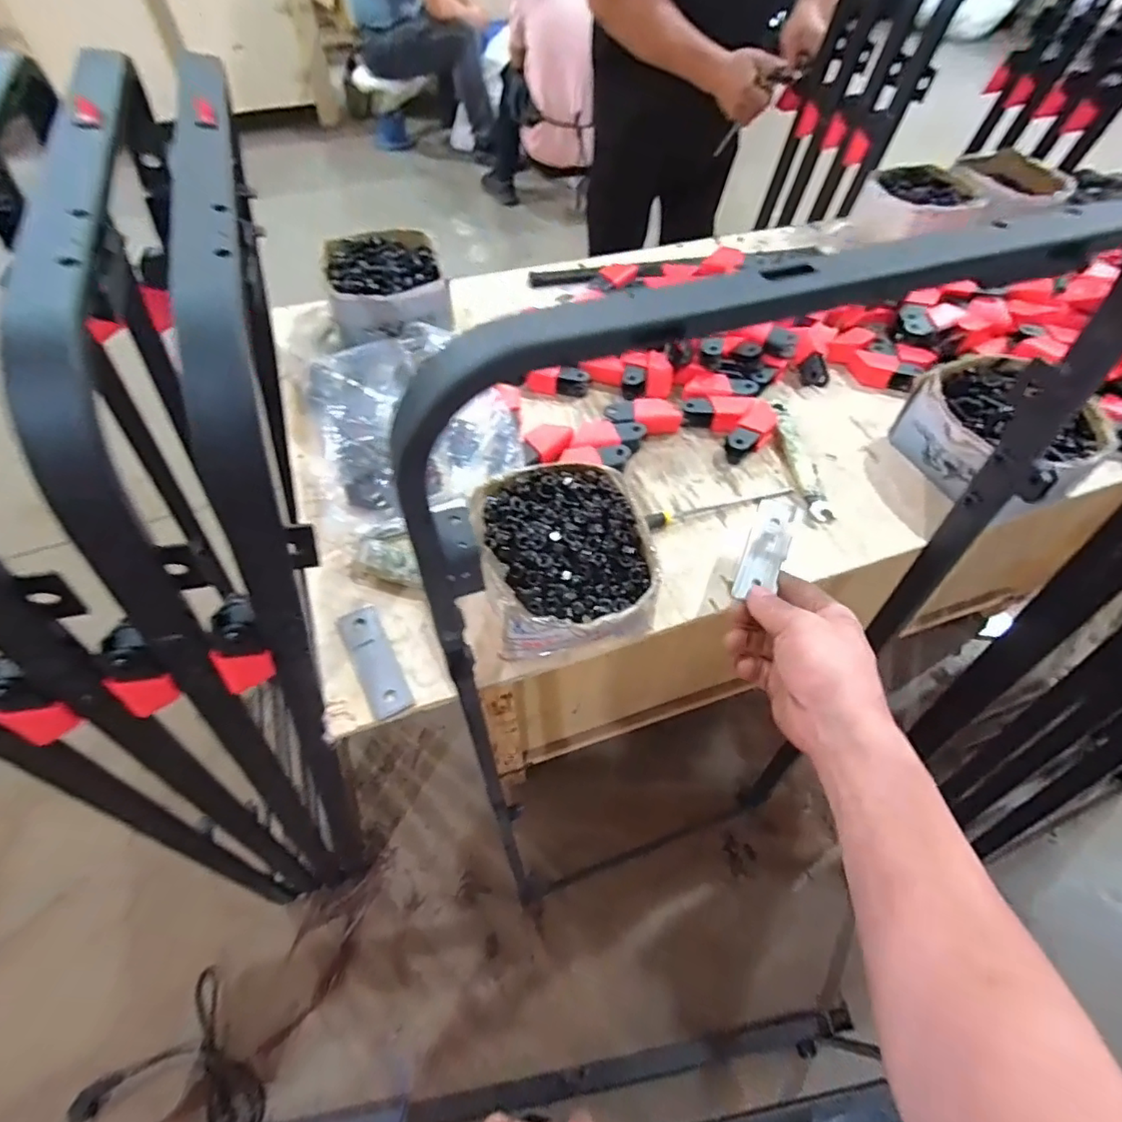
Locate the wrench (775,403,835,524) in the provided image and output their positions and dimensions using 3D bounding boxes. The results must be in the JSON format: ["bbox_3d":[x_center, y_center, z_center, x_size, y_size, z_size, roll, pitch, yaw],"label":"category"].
[{"bbox_3d":[0.258,-0.115,0.630,0.029,0.013,0.173,-3,55,-3],"label":"wrench"}]

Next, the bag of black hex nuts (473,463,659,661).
[{"bbox_3d":[0.002,-0.001,0.503,0.137,0.081,0.160,-10,56,-8],"label":"bag of black hex nuts"}]

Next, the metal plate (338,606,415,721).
[{"bbox_3d":[-0.159,0.085,0.494,0.031,0.004,0.103,-19,60,-24],"label":"metal plate"}]

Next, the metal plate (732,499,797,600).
[{"bbox_3d":[0.176,-0.008,0.503,0.034,0.014,0.114,23,58,14],"label":"metal plate"}]

